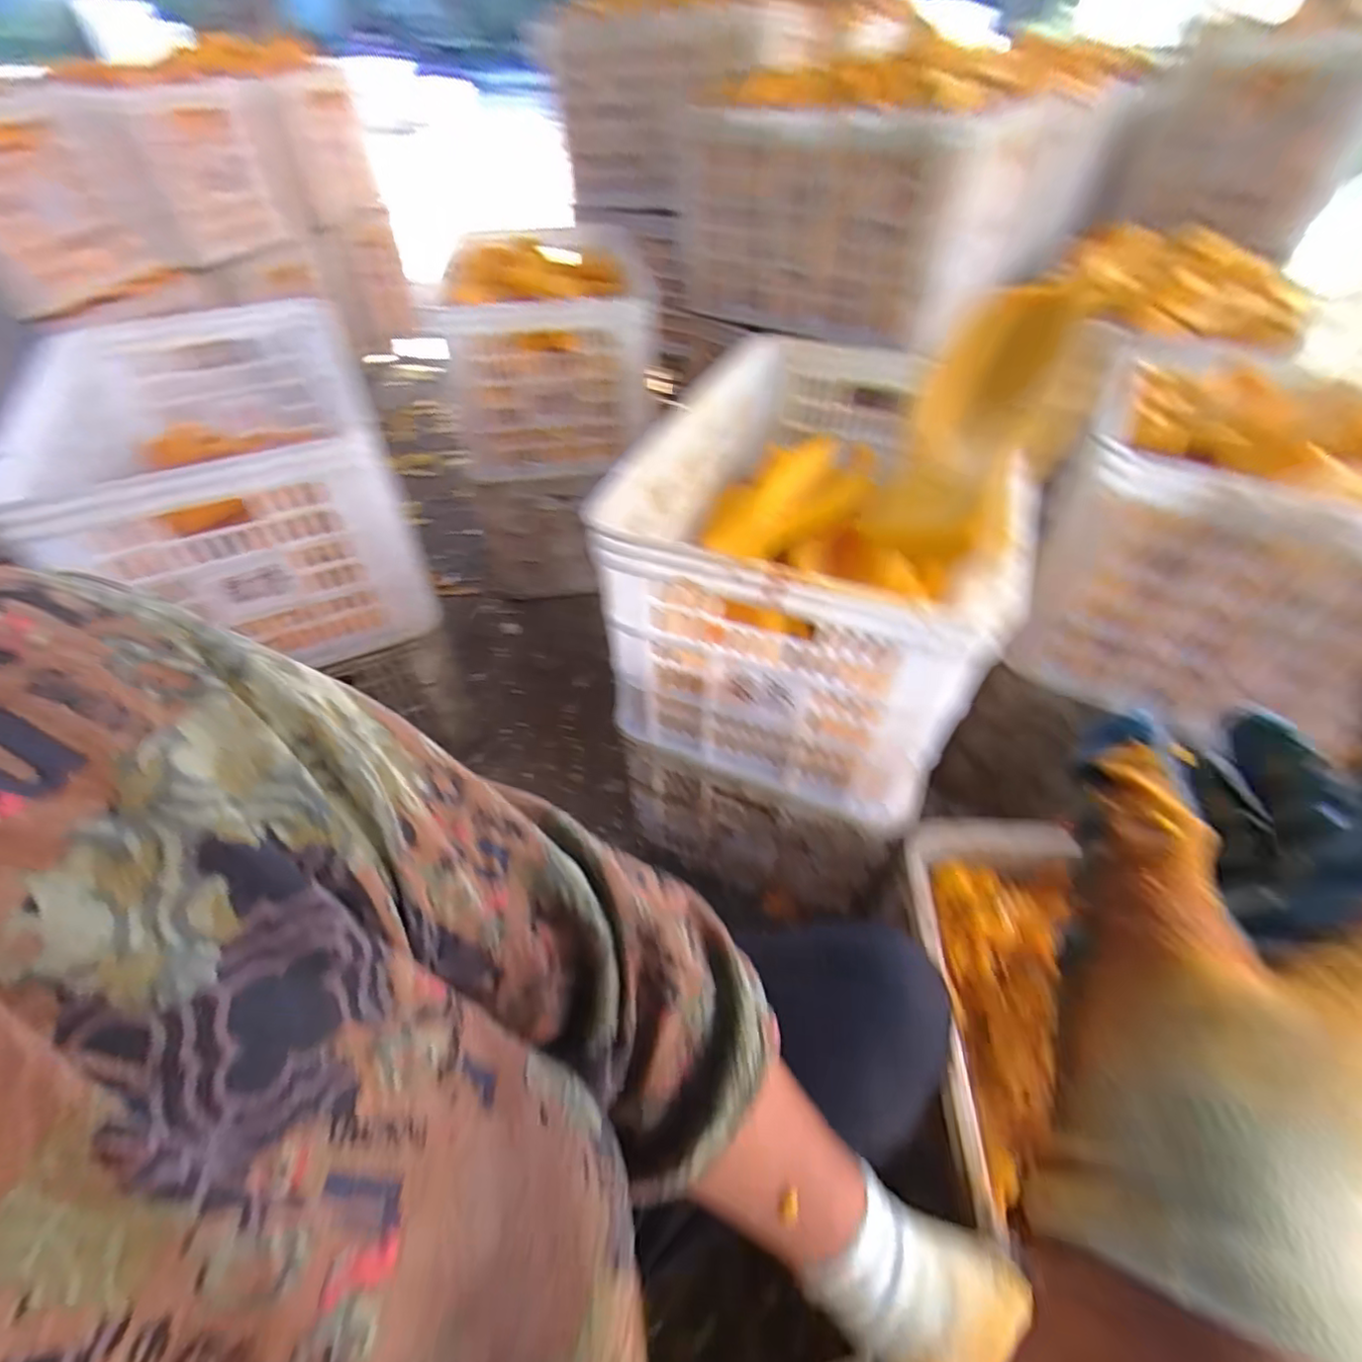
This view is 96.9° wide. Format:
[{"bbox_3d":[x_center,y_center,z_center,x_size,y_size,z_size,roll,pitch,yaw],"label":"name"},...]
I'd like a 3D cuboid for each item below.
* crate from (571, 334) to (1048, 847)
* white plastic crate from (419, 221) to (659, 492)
[{"bbox_3d":[0.154,-0.149,0.740,0.361,0.320,0.517,15,48,12],"label":"crate"},{"bbox_3d":[-0.236,-0.675,1.222,0.339,0.311,0.605,1,47,-2],"label":"white plastic crate"}]

